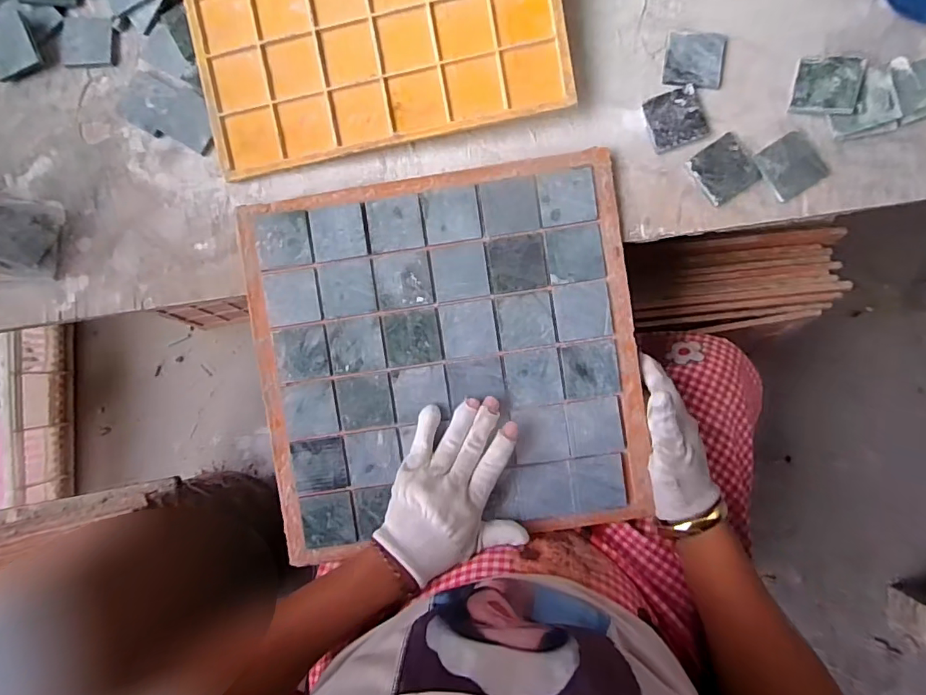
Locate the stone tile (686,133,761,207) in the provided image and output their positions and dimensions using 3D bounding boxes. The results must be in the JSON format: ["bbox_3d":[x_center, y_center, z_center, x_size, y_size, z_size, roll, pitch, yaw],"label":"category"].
[{"bbox_3d":[0.229,-0.156,0.435,0.047,0.004,0.049,-32,86,1],"label":"stone tile"}]

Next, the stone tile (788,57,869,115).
[{"bbox_3d":[0.311,-0.224,0.422,0.048,0.004,0.048,16,94,32],"label":"stone tile"}]

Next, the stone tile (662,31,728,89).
[{"bbox_3d":[0.205,-0.254,0.436,0.050,0.005,0.048,9,88,3],"label":"stone tile"}]

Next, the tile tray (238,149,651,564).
[{"bbox_3d":[-0.016,0.011,0.448,0.335,0.029,0.322,-8,87,2],"label":"tile tray"}]

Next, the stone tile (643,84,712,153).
[{"bbox_3d":[0.187,-0.202,0.435,0.050,0.004,0.047,-21,87,1],"label":"stone tile"}]

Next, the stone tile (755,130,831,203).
[{"bbox_3d":[0.287,-0.159,0.431,0.051,0.005,0.048,-35,86,1],"label":"stone tile"}]

